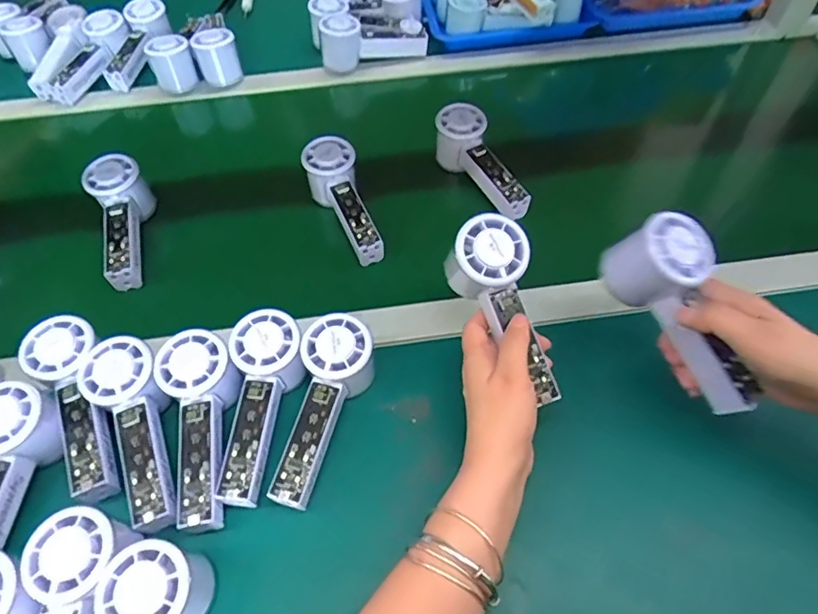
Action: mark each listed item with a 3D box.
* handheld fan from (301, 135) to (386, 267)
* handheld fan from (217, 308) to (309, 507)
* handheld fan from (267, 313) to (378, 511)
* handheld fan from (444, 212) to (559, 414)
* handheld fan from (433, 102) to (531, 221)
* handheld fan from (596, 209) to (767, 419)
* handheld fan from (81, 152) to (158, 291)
[{"bbox_3d":[-0.072,-0.115,0.575,0.058,0.049,0.153,-15,56,-8],"label":"handheld fan"},{"bbox_3d":[-0.121,0.079,0.438,0.058,0.041,0.152,4,70,5],"label":"handheld fan"},{"bbox_3d":[-0.068,0.085,0.431,0.053,0.062,0.145,10,56,9],"label":"handheld fan"},{"bbox_3d":[0.075,0.002,0.430,0.061,0.050,0.146,-25,92,-14],"label":"handheld fan"},{"bbox_3d":[0.081,-0.162,0.601,0.055,0.057,0.151,-20,57,-11],"label":"handheld fan"},{"bbox_3d":[0.210,0.004,0.407,0.059,0.058,0.148,-29,87,-17],"label":"handheld fan"},{"bbox_3d":[-0.301,-0.092,0.569,0.054,0.059,0.145,-20,57,-11],"label":"handheld fan"}]

